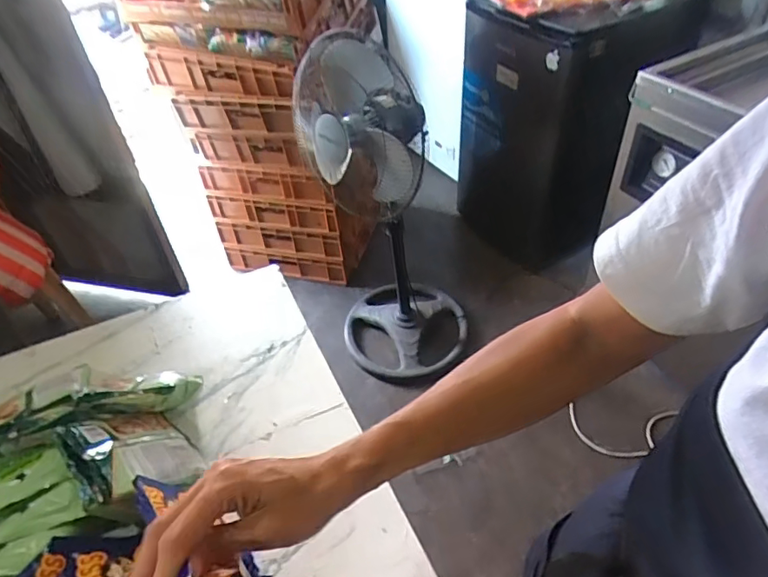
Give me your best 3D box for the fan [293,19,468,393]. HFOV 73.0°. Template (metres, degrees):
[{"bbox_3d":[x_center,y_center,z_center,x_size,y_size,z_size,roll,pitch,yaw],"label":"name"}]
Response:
[{"bbox_3d":[0.045,-0.182,1.479,0.390,0.941,0.421,-23,47,-18],"label":"fan"}]

